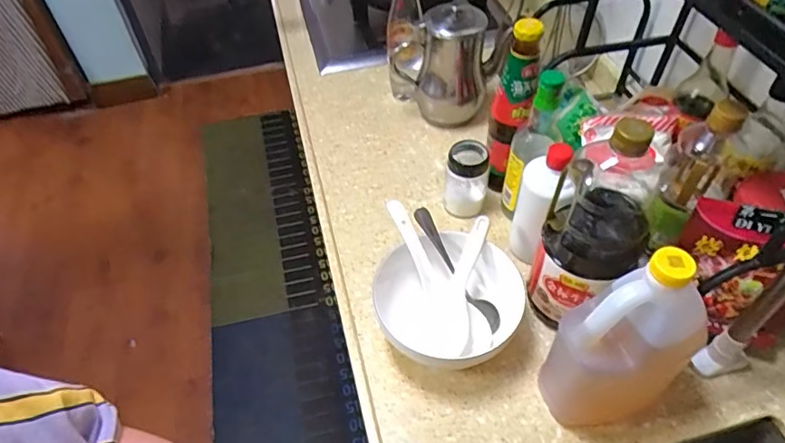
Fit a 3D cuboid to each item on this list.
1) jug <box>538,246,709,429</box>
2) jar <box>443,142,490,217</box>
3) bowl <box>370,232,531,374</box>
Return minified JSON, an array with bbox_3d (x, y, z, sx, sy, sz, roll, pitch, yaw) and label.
[{"bbox_3d":[0.233,0.124,0.539,0.118,0.255,0.076,-13,50,-9],"label":"jug"},{"bbox_3d":[0.114,-0.066,0.794,0.059,0.103,0.054,-1,50,1],"label":"jar"},{"bbox_3d":[0.079,0.108,0.675,0.185,0.090,0.174,-1,50,1],"label":"bowl"}]

